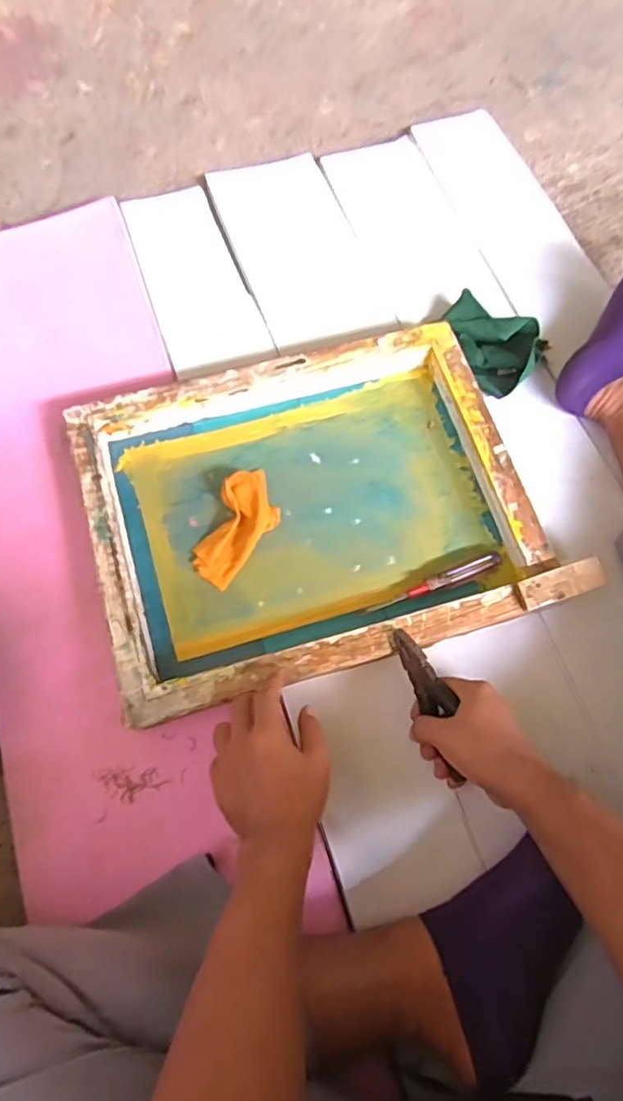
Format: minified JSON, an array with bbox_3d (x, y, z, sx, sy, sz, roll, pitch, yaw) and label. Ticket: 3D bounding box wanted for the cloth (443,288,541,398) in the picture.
[{"bbox_3d":[0.229,-0.265,0.762,0.101,0.037,0.146,-23,74,-7],"label":"cloth"}]

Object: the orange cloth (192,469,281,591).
[{"bbox_3d":[-0.084,-0.031,0.686,0.074,0.032,0.137,37,77,11],"label":"orange cloth"}]

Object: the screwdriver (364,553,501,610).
[{"bbox_3d":[0.136,0.034,0.664,0.154,0.027,0.017,-22,74,-6],"label":"screwdriver"}]

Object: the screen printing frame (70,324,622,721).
[{"bbox_3d":[-0.004,-0.047,0.670,0.448,0.058,0.349,-16,73,-4],"label":"screen printing frame"}]

